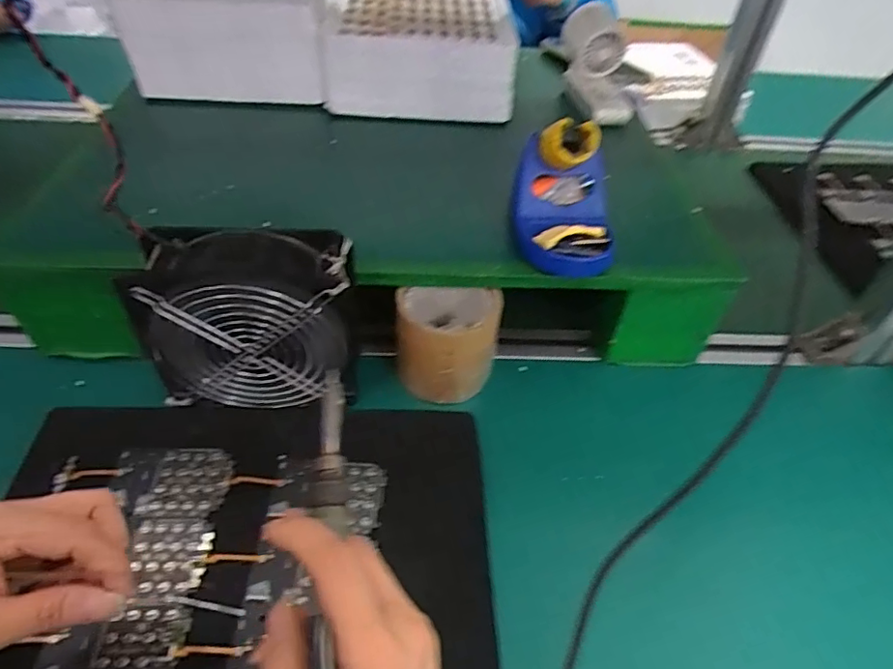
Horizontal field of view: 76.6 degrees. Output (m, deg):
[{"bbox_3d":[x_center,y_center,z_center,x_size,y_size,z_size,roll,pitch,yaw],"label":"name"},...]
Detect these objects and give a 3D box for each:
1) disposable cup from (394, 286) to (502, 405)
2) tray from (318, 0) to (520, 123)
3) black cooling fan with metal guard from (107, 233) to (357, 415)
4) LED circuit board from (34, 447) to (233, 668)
[{"bbox_3d":[0.000,0.003,0.492,0.080,0.093,0.083,2,45,-2],"label":"disposable cup"},{"bbox_3d":[-0.029,-0.346,0.681,0.212,0.090,0.203,6,45,1],"label":"tray"},{"bbox_3d":[-0.149,-0.009,0.437,0.148,0.143,0.055,0,45,-5],"label":"black cooling fan with metal guard"},{"bbox_3d":[-0.200,0.149,0.376,0.080,0.007,0.162,1,47,-4],"label":"LED circuit board"}]

